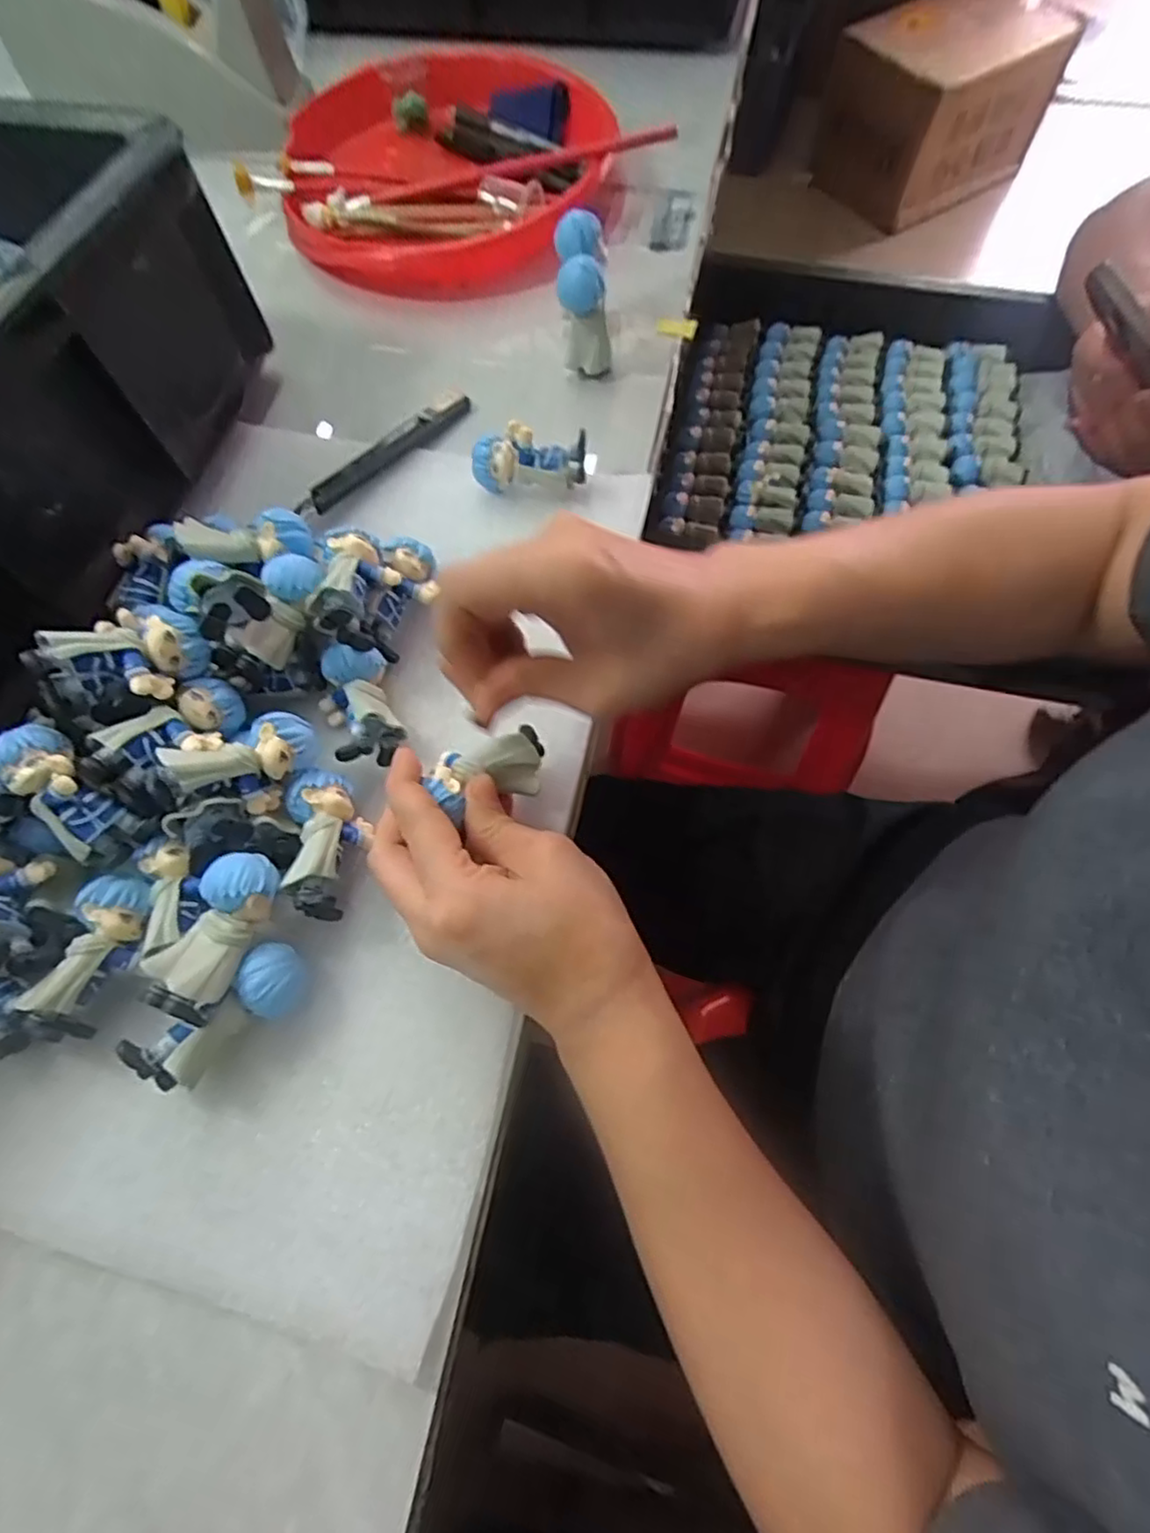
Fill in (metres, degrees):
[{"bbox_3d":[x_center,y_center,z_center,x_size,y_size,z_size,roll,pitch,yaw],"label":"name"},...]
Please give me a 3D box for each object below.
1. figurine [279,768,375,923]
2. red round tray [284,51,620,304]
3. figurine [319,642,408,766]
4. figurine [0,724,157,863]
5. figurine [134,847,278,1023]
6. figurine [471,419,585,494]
[{"bbox_3d":[-0.104,0.031,0.286,0.027,0.031,0.060,-11,66,-3],"label":"figurine"},{"bbox_3d":[-0.094,-0.452,0.503,0.232,0.036,0.240,-1,66,2],"label":"red round tray"},{"bbox_3d":[-0.100,-0.027,0.315,0.033,0.028,0.053,-19,67,-7],"label":"figurine"},{"bbox_3d":[-0.197,0.012,0.263,0.026,0.022,0.060,-42,111,-15],"label":"figurine"},{"bbox_3d":[-0.135,0.062,0.254,0.025,0.021,0.061,15,68,8],"label":"figurine"},{"bbox_3d":[-0.025,-0.165,0.371,0.061,0.040,0.022,-6,66,-1],"label":"figurine"}]

